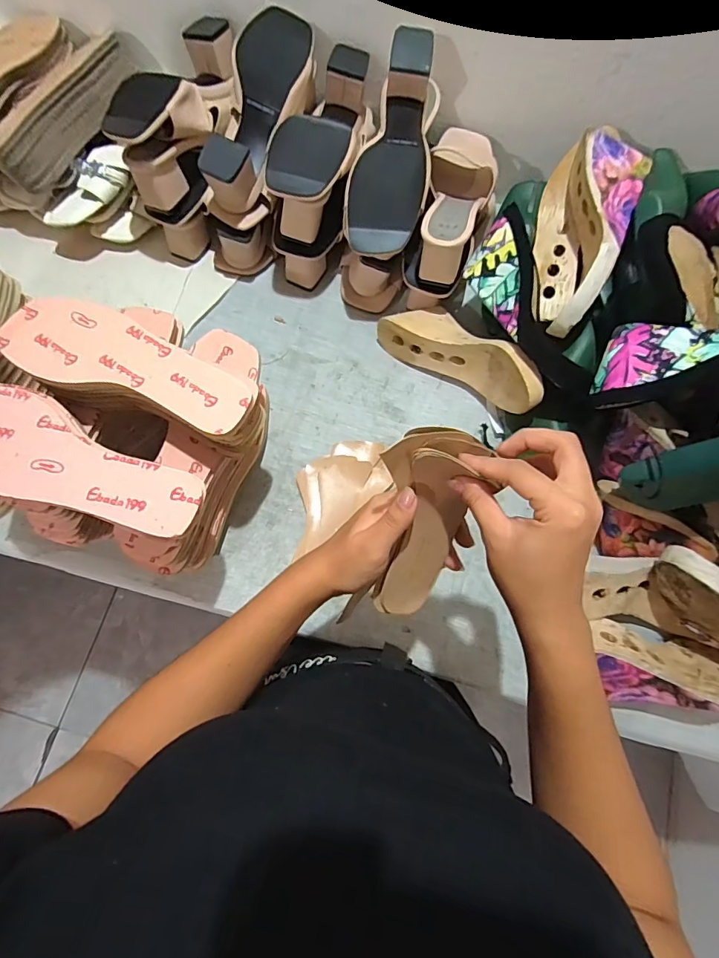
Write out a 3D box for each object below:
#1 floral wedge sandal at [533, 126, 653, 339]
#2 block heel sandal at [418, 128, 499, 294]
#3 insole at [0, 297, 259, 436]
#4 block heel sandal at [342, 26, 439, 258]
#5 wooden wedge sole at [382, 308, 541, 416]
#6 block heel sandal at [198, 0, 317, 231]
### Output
[{"bbox_3d":[0.254,-0.291,0.544,0.093,0.099,0.240,22,75,6],"label":"floral wedge sandal"},{"bbox_3d":[0.125,-0.353,0.577,0.072,0.074,0.228,11,74,3],"label":"block heel sandal"},{"bbox_3d":[-0.209,-0.108,0.418,0.235,0.009,0.079,18,74,4],"label":"insole"},{"bbox_3d":[0.043,-0.384,0.547,0.092,0.076,0.241,12,87,3],"label":"block heel sandal"},{"bbox_3d":[0.134,-0.158,0.584,0.226,0.082,0.074,34,75,27],"label":"wooden wedge sole"},{"bbox_3d":[-0.115,-0.445,0.564,0.090,0.117,0.241,19,92,5],"label":"block heel sandal"}]

